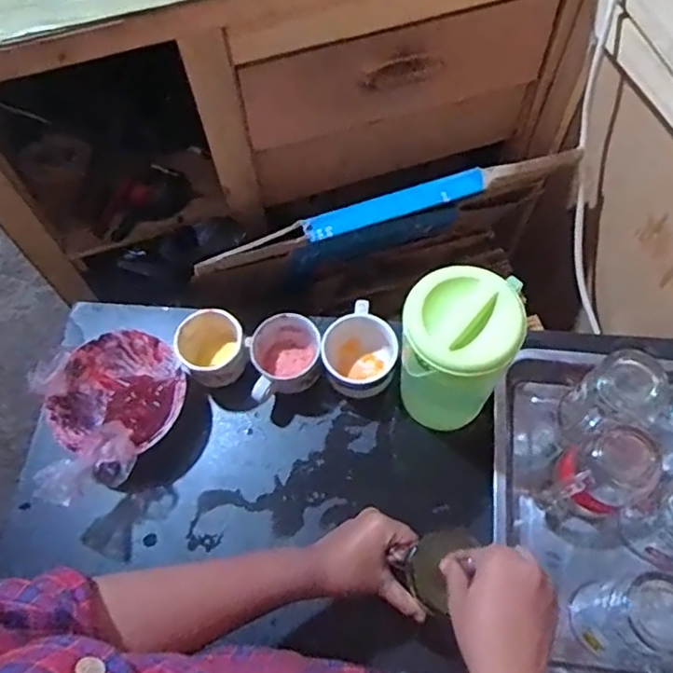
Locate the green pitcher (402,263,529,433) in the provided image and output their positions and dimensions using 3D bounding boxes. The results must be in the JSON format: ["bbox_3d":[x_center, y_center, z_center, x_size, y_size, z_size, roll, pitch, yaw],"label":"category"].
[{"bbox_3d":[0.120,0.017,0.638,0.105,0.179,0.103,4,66,6],"label":"green pitcher"}]

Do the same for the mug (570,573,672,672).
[{"bbox_3d":[0.282,0.267,0.575,0.097,0.127,0.073,23,69,13],"label":"mug"}]

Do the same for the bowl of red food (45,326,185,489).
[{"bbox_3d":[-0.247,0.070,0.708,0.143,0.068,0.150,-1,65,3],"label":"bowl of red food"}]

